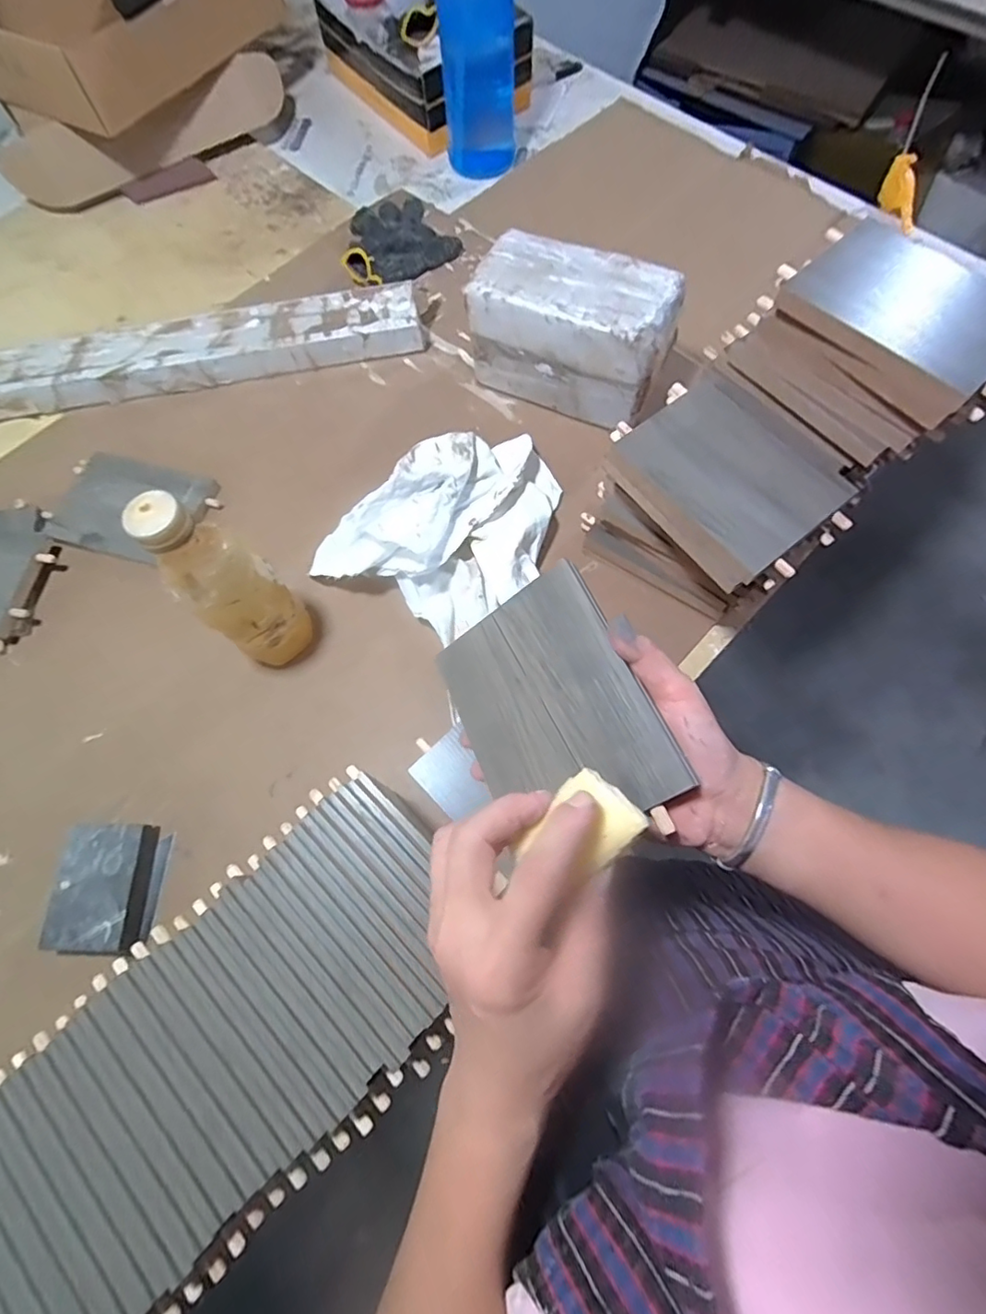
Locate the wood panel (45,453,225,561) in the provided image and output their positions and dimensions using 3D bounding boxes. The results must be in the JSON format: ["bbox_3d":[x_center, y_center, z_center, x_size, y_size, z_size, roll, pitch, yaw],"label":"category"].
[{"bbox_3d":[-0.398,-0.164,0.614,0.166,0.023,0.121,14,71,6],"label":"wood panel"}]

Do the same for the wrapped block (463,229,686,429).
[{"bbox_3d":[0.087,-0.349,0.612,0.211,0.136,0.108,26,73,10],"label":"wrapped block"}]

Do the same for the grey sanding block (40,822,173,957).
[{"bbox_3d":[-0.324,0.194,0.468,0.075,0.027,0.098,1,70,1],"label":"grey sanding block"}]

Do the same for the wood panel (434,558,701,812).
[{"bbox_3d":[0.032,0.031,0.339,0.112,0.010,0.148,-34,67,22],"label":"wood panel"}]

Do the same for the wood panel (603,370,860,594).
[{"bbox_3d":[0.188,-0.145,0.444,0.130,0.025,0.168,-38,72,-10],"label":"wood panel"}]

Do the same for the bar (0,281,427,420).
[{"bbox_3d":[-0.412,-0.360,0.675,0.661,0.045,0.089,-11,71,-3],"label":"bar"}]

